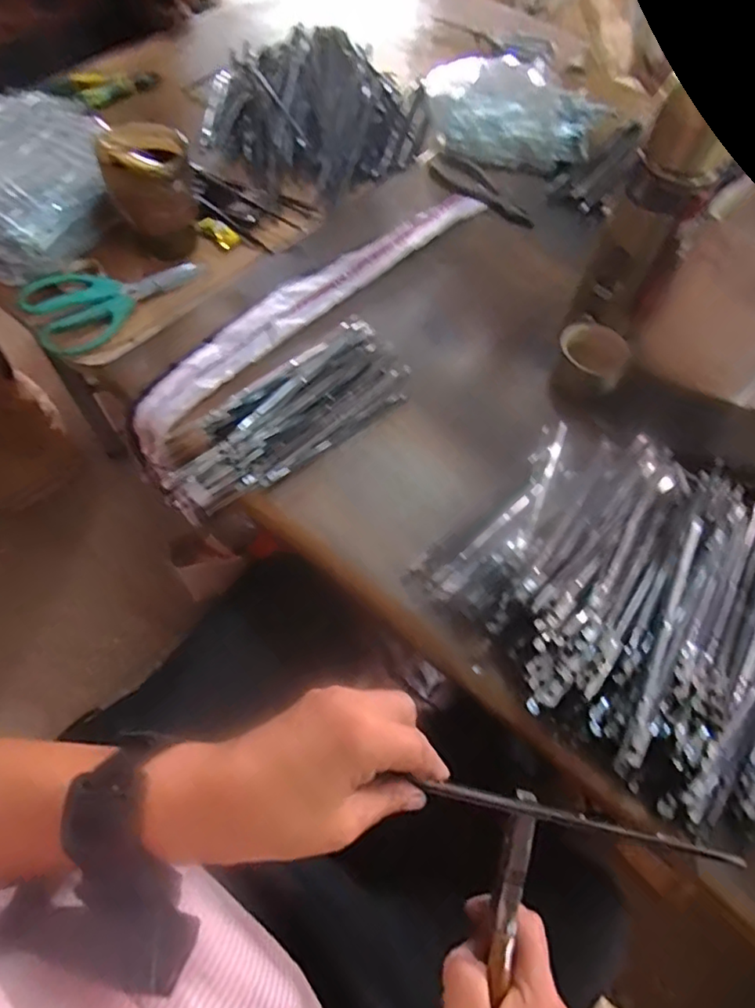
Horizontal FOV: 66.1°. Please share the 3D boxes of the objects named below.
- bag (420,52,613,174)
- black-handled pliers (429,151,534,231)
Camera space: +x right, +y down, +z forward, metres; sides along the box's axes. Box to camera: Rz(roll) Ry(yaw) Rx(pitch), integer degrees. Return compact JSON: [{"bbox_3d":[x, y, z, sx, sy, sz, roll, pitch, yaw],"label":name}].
[{"bbox_3d":[0.168,-0.501,0.744,0.230,0.064,0.146,13,61,4],"label":"bag"},{"bbox_3d":[0.124,-0.379,0.700,0.054,0.008,0.163,-37,69,-21],"label":"black-handled pliers"}]

